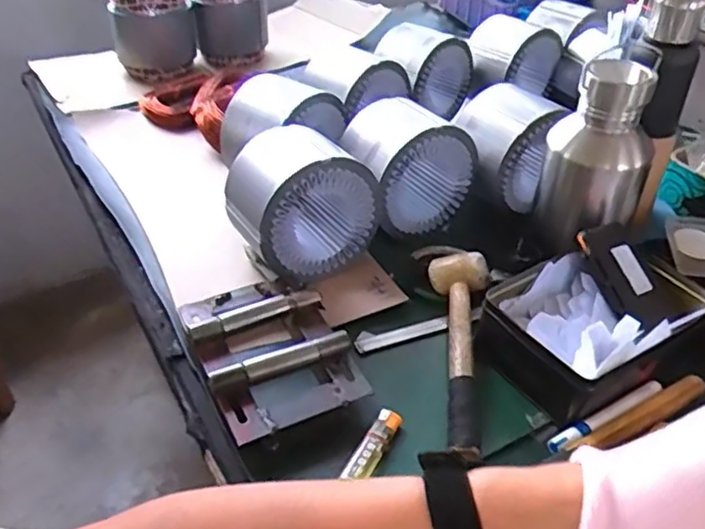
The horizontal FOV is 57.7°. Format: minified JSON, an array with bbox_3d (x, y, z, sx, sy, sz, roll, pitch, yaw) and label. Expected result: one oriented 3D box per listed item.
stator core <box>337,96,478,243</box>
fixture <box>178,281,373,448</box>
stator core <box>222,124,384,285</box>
[{"bbox_3d":[0.066,-0.125,0.823,0.145,0.133,0.121,-24,43,-28],"label":"stator core"},{"bbox_3d":[-0.081,0.078,0.621,0.135,0.036,0.185,-18,40,-21],"label":"fixture"},{"bbox_3d":[-0.062,-0.081,0.755,0.155,0.132,0.135,-22,42,-26],"label":"stator core"}]

